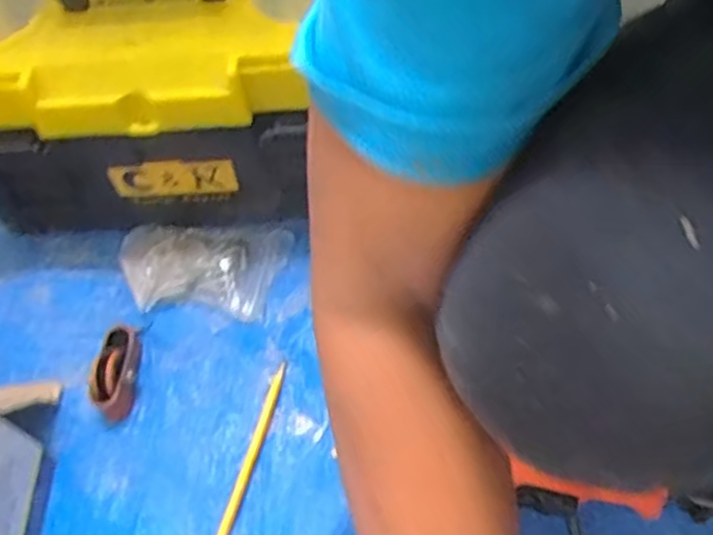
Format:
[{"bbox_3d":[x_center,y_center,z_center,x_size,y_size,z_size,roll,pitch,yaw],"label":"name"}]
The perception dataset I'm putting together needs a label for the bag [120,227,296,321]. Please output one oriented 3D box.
[{"bbox_3d":[-0.139,0.001,0.638,0.151,0.022,0.091,2,58,6],"label":"bag"}]

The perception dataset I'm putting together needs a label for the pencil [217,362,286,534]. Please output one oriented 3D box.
[{"bbox_3d":[-0.083,0.149,0.547,0.010,0.008,0.163,11,59,12],"label":"pencil"}]

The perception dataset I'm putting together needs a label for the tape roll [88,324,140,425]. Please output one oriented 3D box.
[{"bbox_3d":[-0.196,0.079,0.580,0.031,0.040,0.082,-6,57,1],"label":"tape roll"}]

